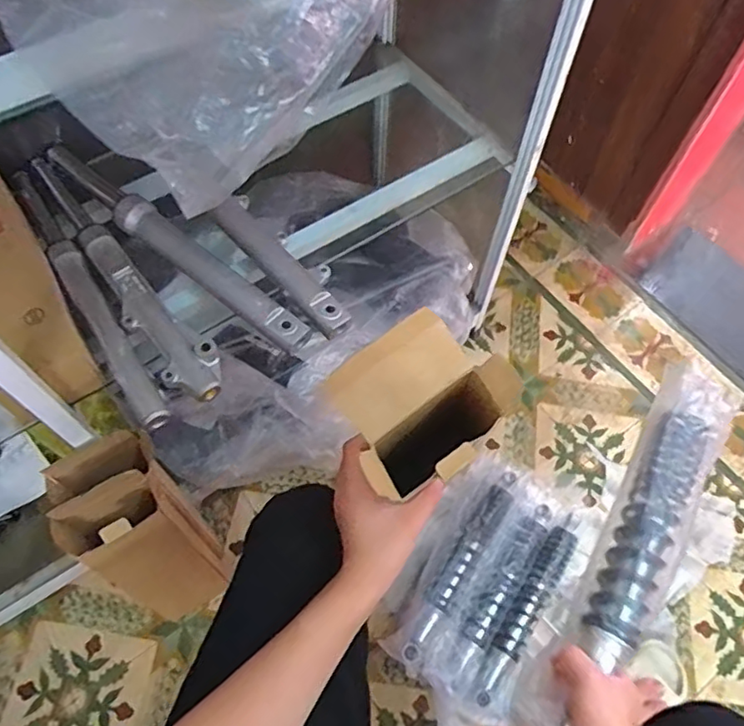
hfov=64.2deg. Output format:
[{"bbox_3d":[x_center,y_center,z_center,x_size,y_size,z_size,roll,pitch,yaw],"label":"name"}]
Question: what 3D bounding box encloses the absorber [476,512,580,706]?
[{"bbox_3d":[0.276,0.422,1.036,0.058,0.049,0.359,32,66,15],"label":"absorber"}]

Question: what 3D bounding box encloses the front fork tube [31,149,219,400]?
[{"bbox_3d":[-0.327,-0.107,0.772,0.070,0.060,0.427,-37,68,-19],"label":"front fork tube"}]

